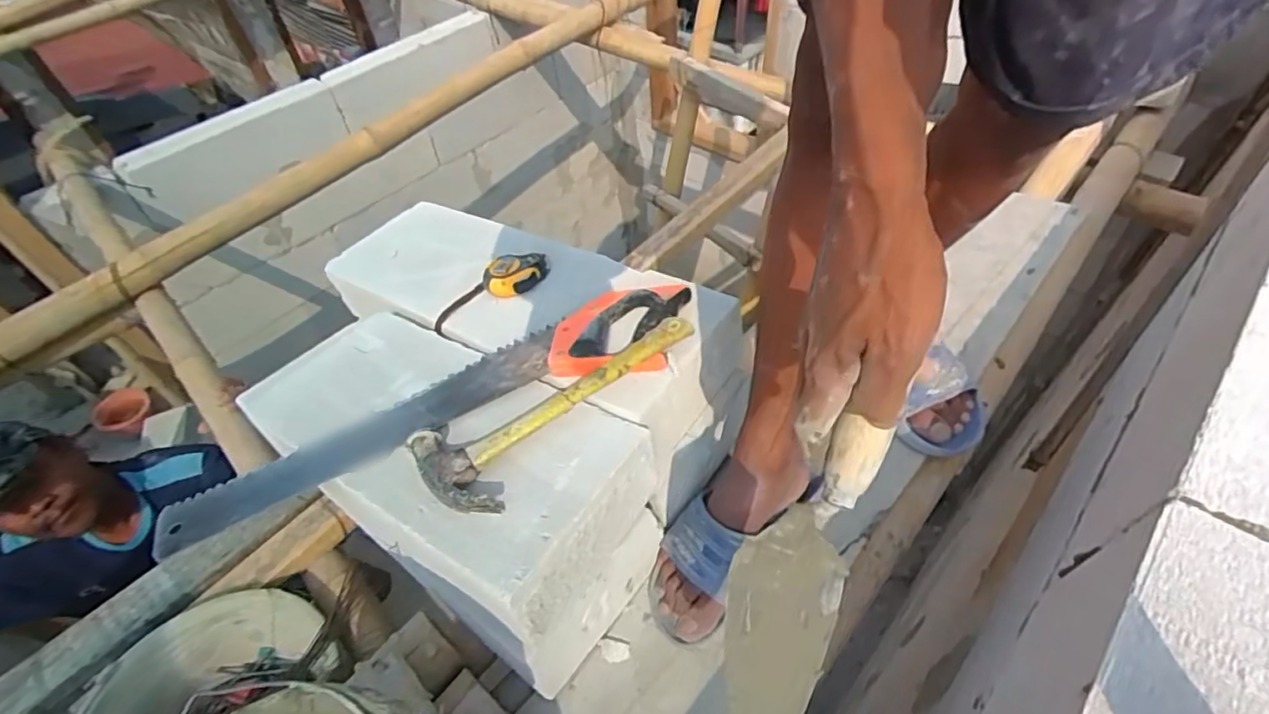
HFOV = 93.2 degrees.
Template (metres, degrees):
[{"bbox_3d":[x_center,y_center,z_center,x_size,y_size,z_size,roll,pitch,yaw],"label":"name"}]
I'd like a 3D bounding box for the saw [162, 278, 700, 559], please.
[{"bbox_3d":[-0.203,0.039,0.626,0.546,0.035,0.133,-18,51,-10],"label":"saw"}]

